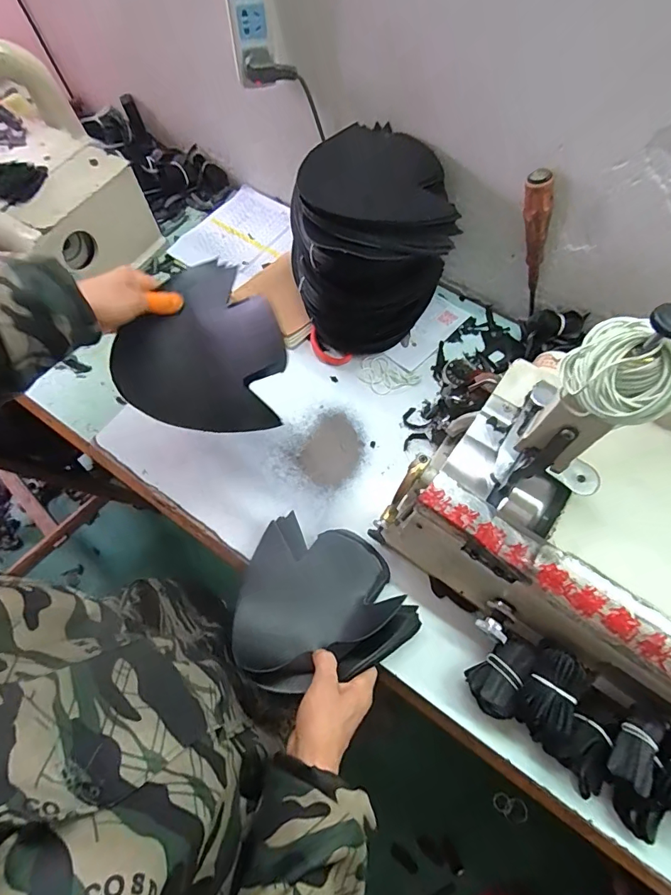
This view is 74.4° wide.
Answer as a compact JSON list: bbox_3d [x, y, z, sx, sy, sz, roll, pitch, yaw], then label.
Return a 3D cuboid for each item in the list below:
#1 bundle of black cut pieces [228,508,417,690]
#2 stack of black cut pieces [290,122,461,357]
[{"bbox_3d":[-0.024,0.161,0.503,0.181,0.071,0.181,-20,68,-6],"label":"bundle of black cut pieces"},{"bbox_3d":[0.045,-0.292,0.631,0.211,0.219,0.222,-13,68,-3],"label":"stack of black cut pieces"}]

